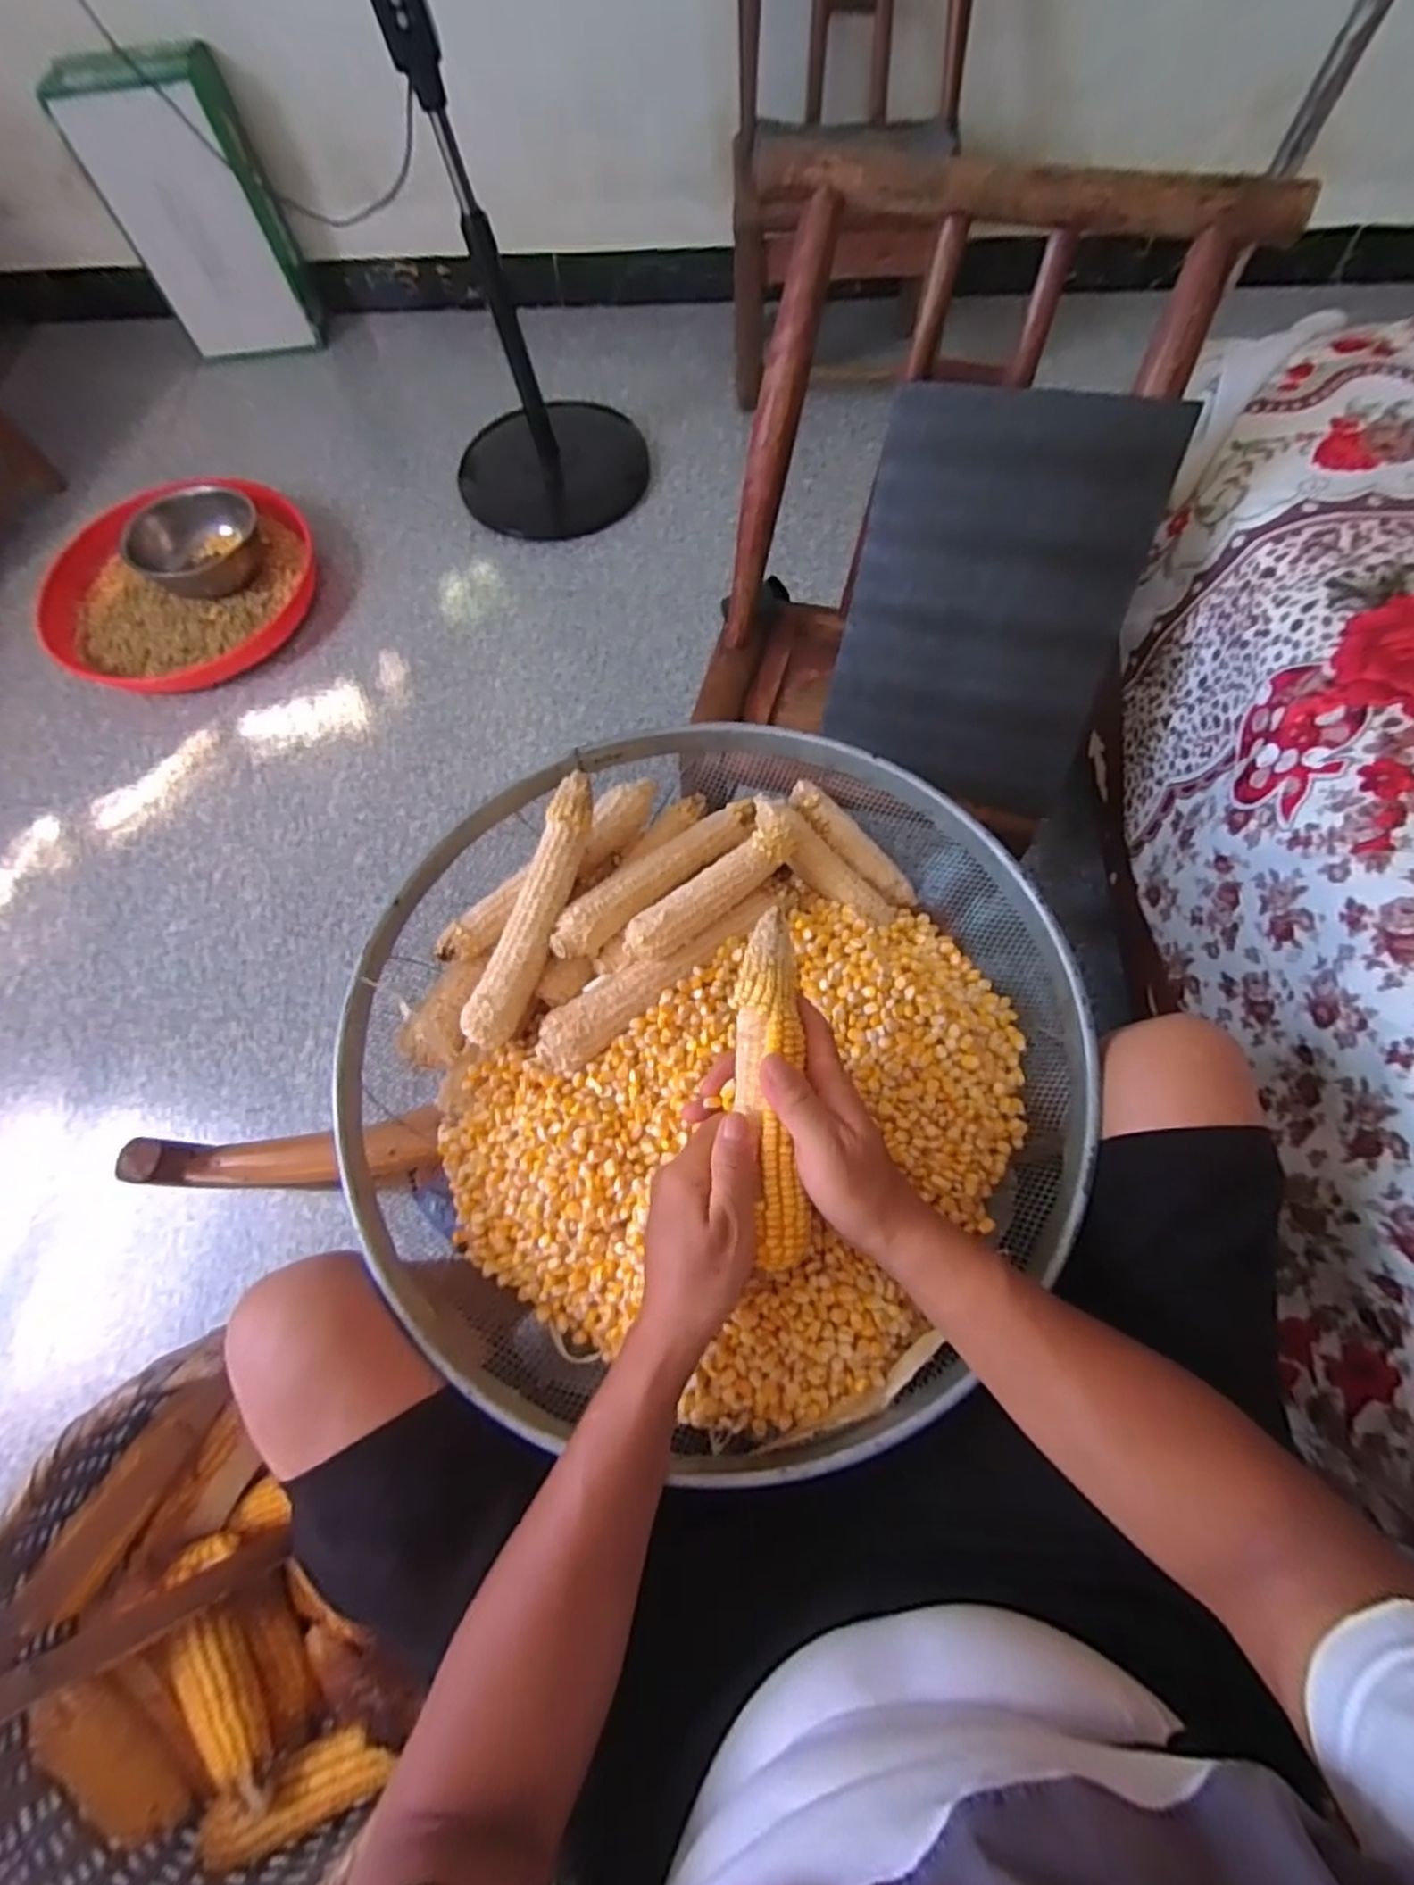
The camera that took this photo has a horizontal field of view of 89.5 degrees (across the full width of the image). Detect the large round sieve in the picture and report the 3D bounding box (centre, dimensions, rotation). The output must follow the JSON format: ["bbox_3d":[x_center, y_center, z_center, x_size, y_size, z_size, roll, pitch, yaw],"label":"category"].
[{"bbox_3d":[0.006,0.070,0.511,0.491,0.085,0.489,0,68,-1],"label":"large round sieve"}]

